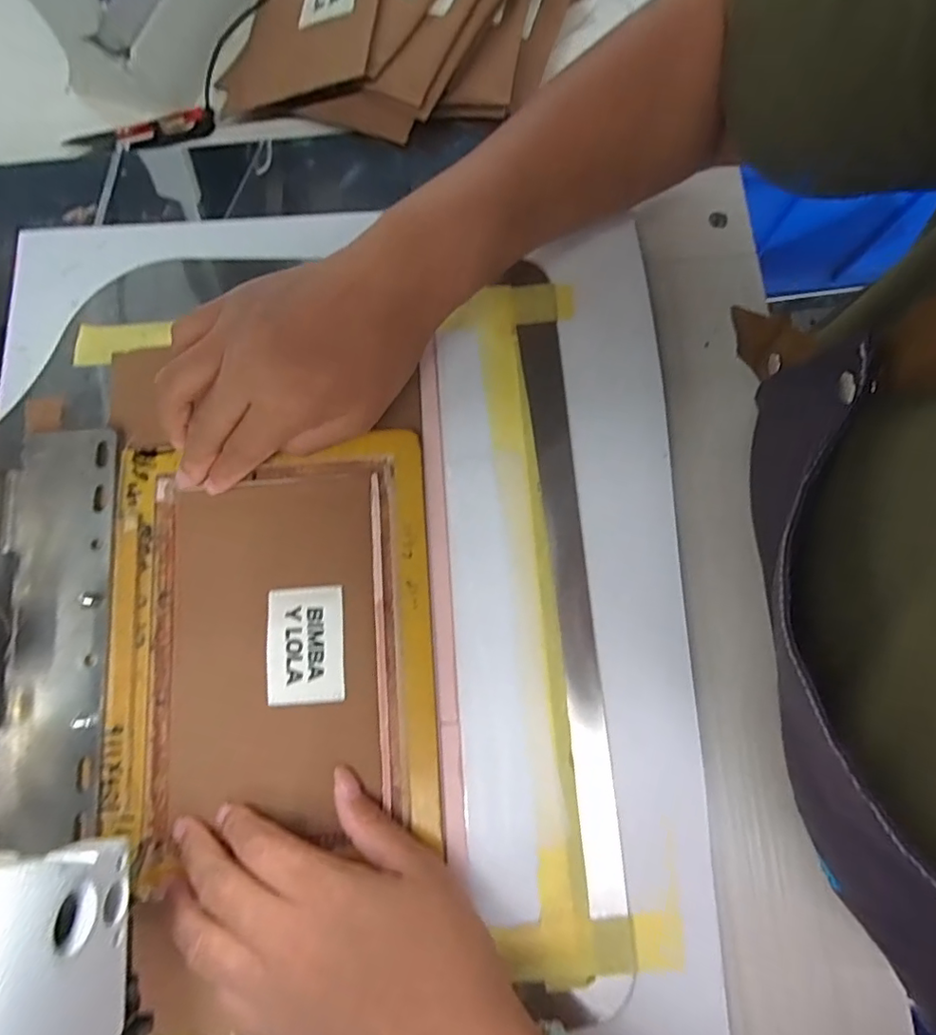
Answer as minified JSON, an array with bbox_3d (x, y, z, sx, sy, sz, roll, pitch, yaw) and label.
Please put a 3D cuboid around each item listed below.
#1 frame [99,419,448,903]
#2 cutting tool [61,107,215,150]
[{"bbox_3d":[-0.102,0.064,0.286,0.165,0.013,0.219,-4,78,-2],"label":"frame"},{"bbox_3d":[-0.229,-0.268,0.379,0.103,0.014,0.018,-9,80,0],"label":"cutting tool"}]

